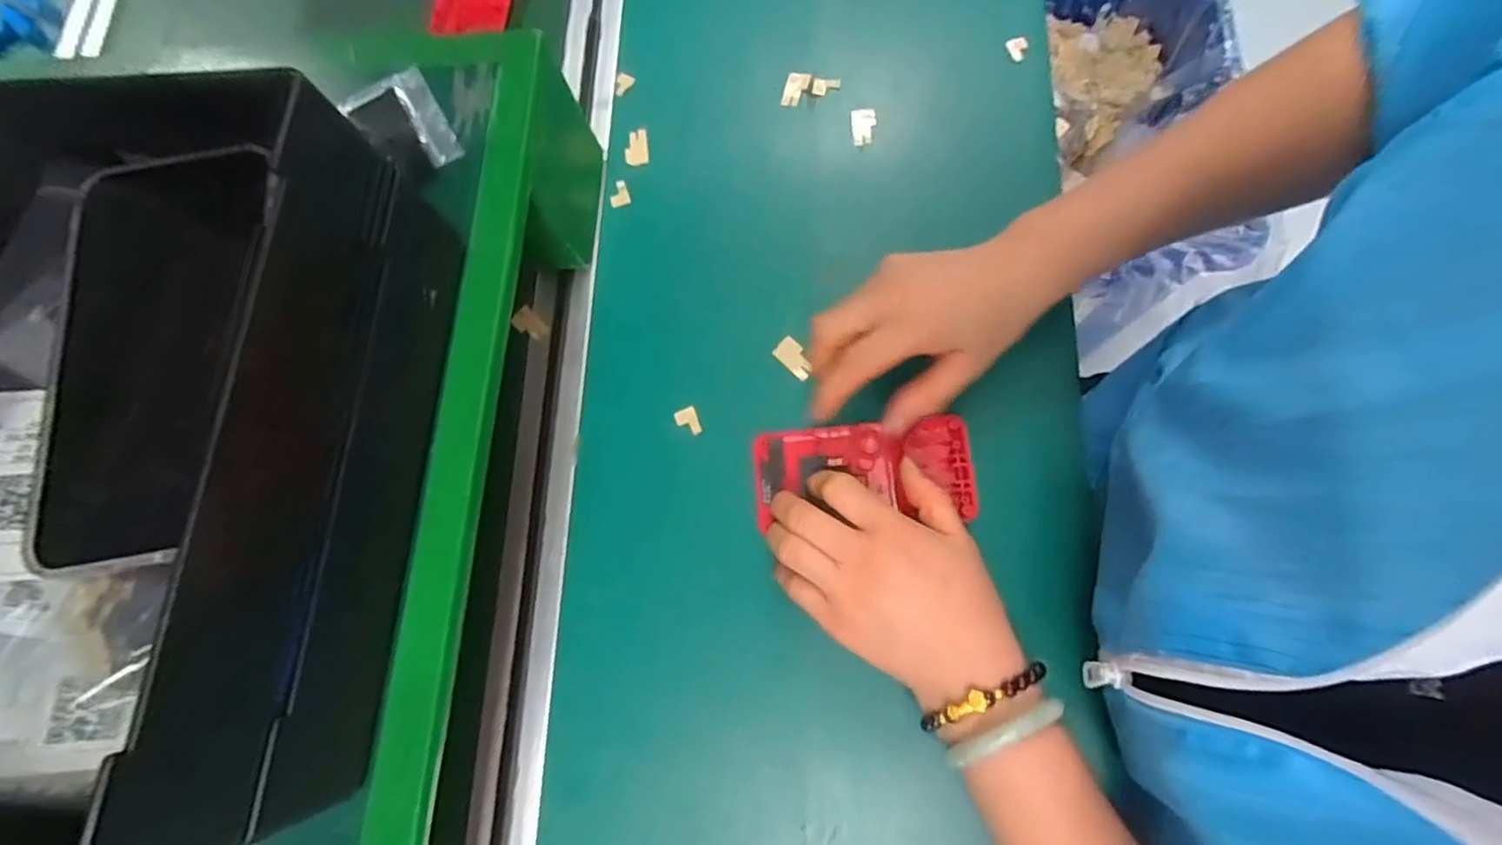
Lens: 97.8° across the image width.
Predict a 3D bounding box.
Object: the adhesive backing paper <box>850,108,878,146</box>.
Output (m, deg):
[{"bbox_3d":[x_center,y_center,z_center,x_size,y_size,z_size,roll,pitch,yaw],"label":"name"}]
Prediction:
[{"bbox_3d":[0.076,-0.200,0.442,0.017,0.011,0.021,-2,75,7],"label":"adhesive backing paper"}]

